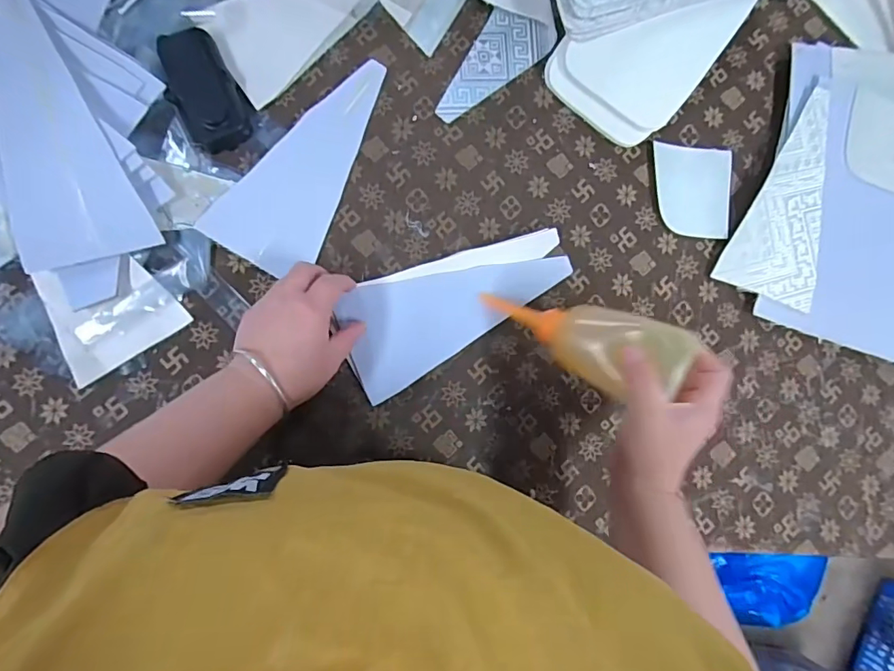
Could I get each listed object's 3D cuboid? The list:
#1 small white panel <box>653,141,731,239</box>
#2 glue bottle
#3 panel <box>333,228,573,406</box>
[{"bbox_3d":[0.255,-0.150,0.510,0.081,0.004,0.092,5,89,-2],"label":"small white panel"},{"bbox_3d":[0.119,0.007,0.422,0.184,0.045,0.064,17,87,34],"label":"glue bottle"},{"bbox_3d":[0.008,-0.036,0.472,0.228,0.010,0.096,-29,92,-7],"label":"panel"}]

